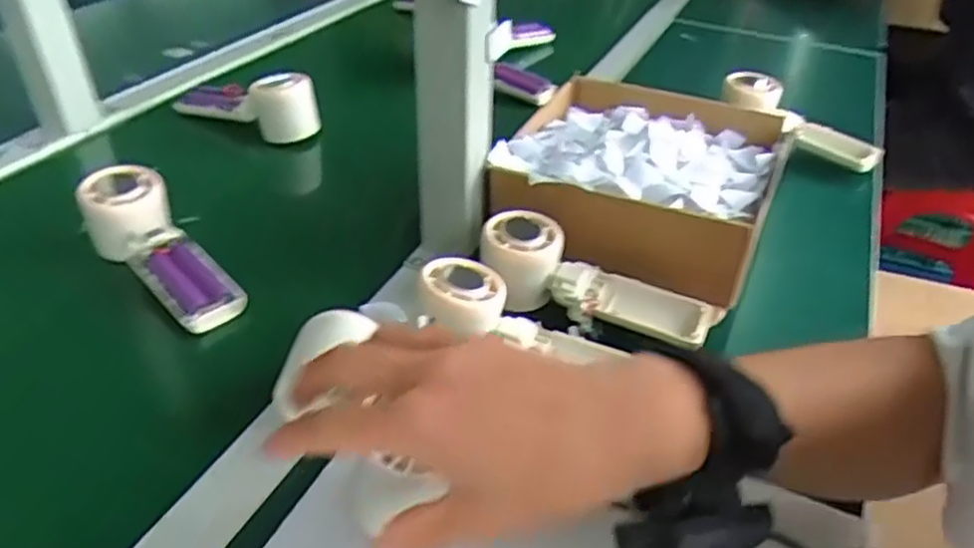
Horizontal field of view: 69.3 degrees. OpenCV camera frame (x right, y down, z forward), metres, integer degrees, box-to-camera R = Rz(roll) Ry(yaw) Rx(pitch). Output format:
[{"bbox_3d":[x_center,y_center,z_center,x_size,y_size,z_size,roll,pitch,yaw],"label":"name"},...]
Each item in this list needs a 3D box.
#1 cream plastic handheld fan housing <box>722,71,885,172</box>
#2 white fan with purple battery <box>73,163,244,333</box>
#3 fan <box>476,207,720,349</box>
[{"bbox_3d":[0.319,-0.156,0.723,0.168,0.035,0.052,40,49,19],"label":"cream plastic handheld fan housing"},{"bbox_3d":[-0.242,-0.015,0.527,0.160,0.046,0.055,42,50,19],"label":"white fan with purple battery"},{"bbox_3d":[0.074,0.015,0.497,0.172,0.057,0.064,22,38,8],"label":"fan"}]

